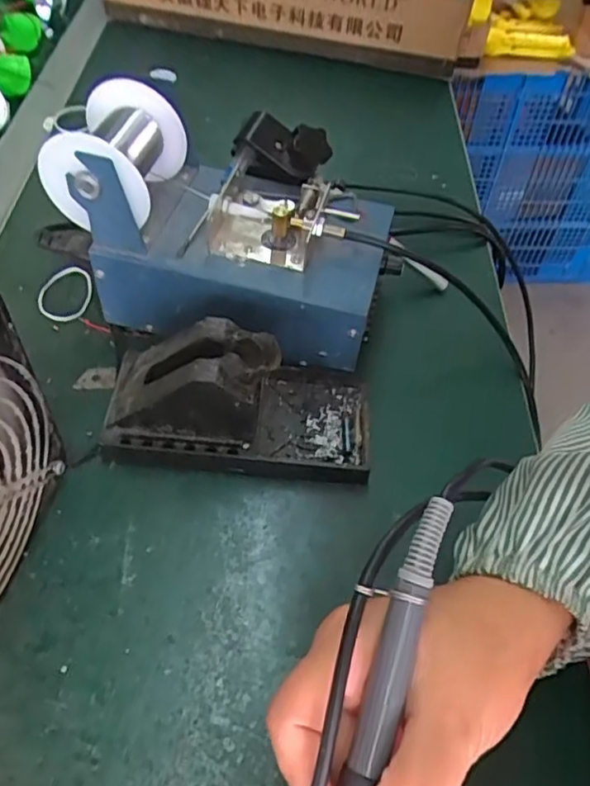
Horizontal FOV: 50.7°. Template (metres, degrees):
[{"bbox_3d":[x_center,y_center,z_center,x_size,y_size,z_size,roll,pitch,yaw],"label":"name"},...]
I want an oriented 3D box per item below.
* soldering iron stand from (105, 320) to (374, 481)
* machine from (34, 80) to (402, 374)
[{"bbox_3d":[-0.032,-0.004,0.374,0.157,0.071,0.082,6,51,0],"label":"soldering iron stand"},{"bbox_3d":[-0.039,-0.112,0.412,0.201,0.128,0.120,14,52,6],"label":"machine"}]

